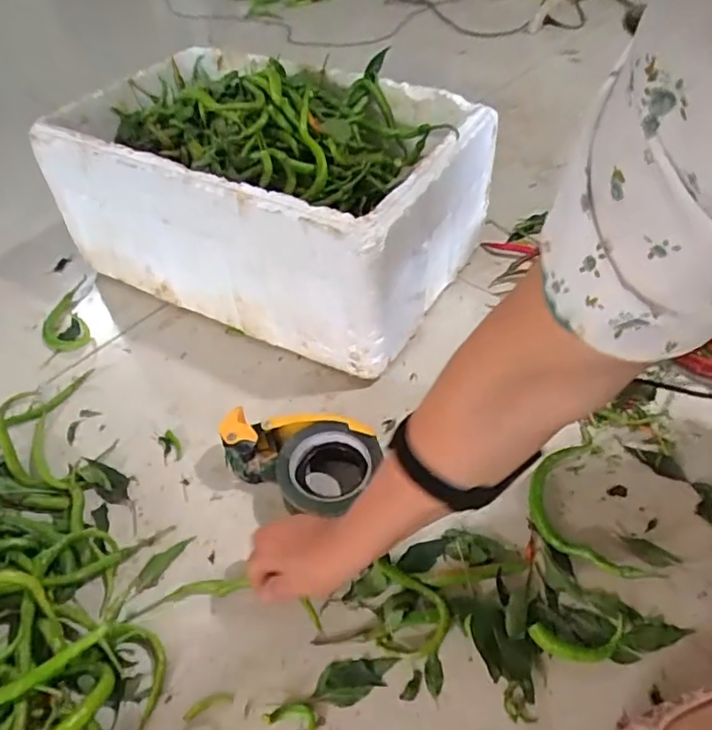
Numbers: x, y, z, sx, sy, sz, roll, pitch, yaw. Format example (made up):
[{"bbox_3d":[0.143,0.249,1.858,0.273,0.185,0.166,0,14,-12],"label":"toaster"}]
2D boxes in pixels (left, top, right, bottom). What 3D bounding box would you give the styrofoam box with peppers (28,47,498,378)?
[{"bbox_3d":[-0.121,-0.242,0.849,0.536,0.270,0.344,24,53,16],"label":"styrofoam box with peppers"}]

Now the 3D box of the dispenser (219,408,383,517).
[{"bbox_3d":[-0.060,0.106,0.635,0.170,0.065,0.110,13,48,15],"label":"dispenser"}]

